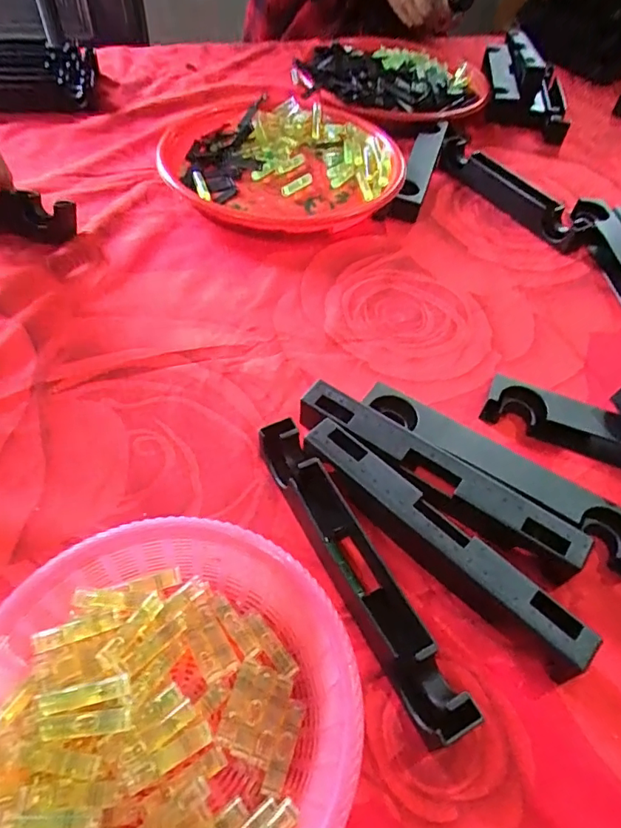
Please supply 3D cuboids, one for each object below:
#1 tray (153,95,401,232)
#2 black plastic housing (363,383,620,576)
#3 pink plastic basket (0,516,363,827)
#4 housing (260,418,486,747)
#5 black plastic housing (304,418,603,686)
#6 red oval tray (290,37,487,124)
[{"bbox_3d":[-0.027,-0.288,0.585,0.245,0.032,0.270,6,52,0],"label":"tray"},{"bbox_3d":[0.124,0.036,0.349,0.191,0.026,0.038,28,55,16],"label":"black plastic housing"},{"bbox_3d":[-0.065,0.137,0.238,0.163,0.050,0.166,2,52,-3],"label":"pink plastic basket"},{"bbox_3d":[0.025,0.085,0.302,0.029,0.028,0.192,-22,57,-20],"label":"housing"},{"bbox_3d":[0.072,0.075,0.313,0.193,0.030,0.031,39,59,23],"label":"black plastic housing"},{"bbox_3d":[0.109,-0.469,0.722,0.254,0.037,0.258,18,53,8],"label":"red oval tray"}]

